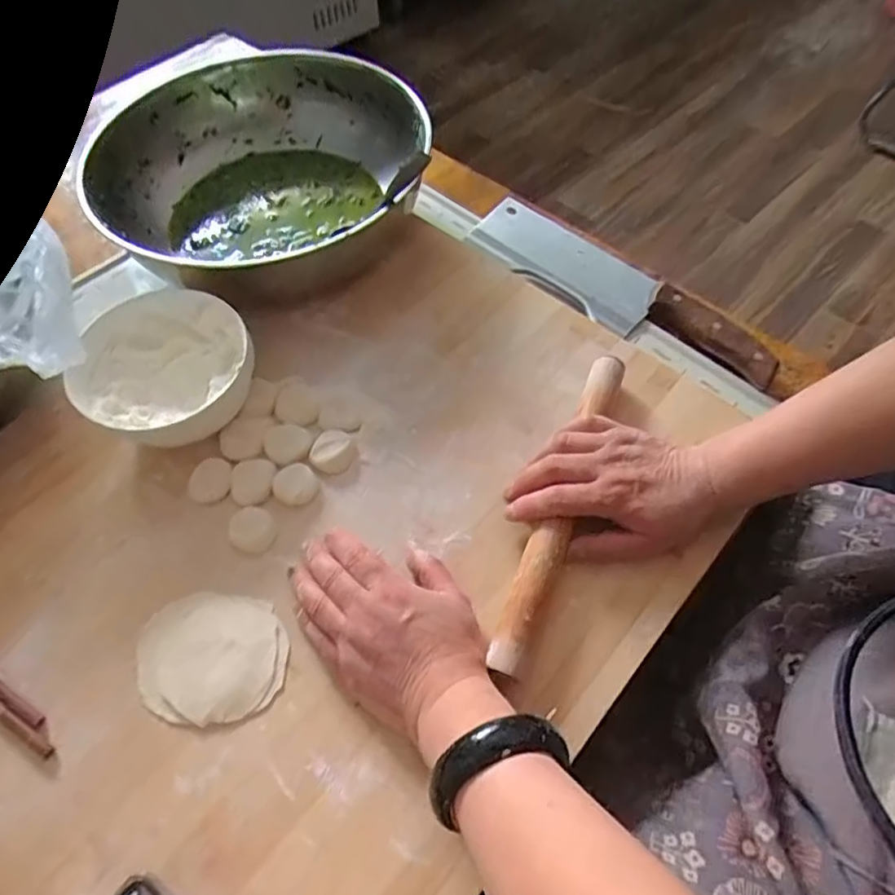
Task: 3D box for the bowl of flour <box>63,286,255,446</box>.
[{"bbox_3d":[-0.212,-0.063,0.456,0.124,0.057,0.117,-1,61,1],"label":"bowl of flour"}]

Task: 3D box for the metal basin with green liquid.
[{"bbox_3d":[-0.170,-0.256,0.555,0.297,0.087,0.289,-1,61,1],"label":"metal basin with green liquid"}]

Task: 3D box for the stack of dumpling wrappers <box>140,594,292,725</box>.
[{"bbox_3d":[-0.153,0.134,0.377,0.096,0.008,0.078,6,61,4],"label":"stack of dumpling wrappers"}]

